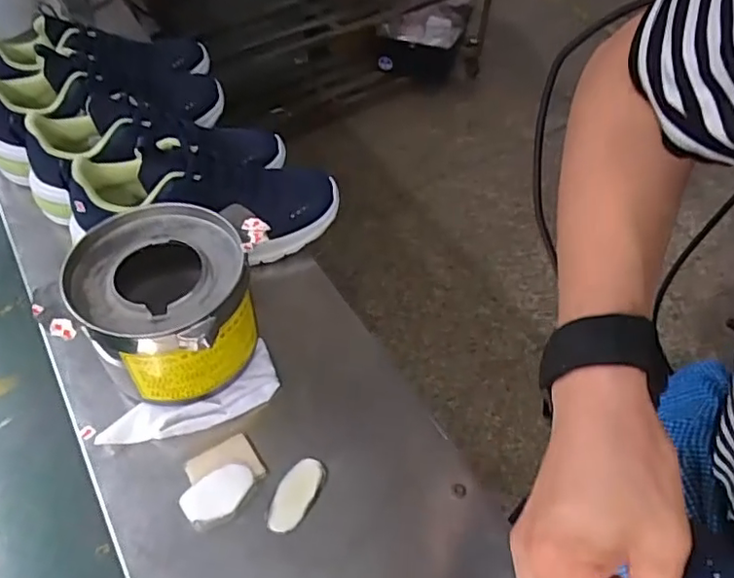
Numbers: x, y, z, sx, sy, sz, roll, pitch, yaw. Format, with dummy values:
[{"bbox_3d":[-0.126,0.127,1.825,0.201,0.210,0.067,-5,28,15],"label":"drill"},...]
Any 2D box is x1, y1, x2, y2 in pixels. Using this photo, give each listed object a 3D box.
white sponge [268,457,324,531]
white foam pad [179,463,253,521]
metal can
[{"bbox_3d":[-0.057,0.164,0.485,0.029,0.006,0.062,22,53,15],"label":"white sponge"},{"bbox_3d":[-0.117,0.162,0.479,0.057,0.011,0.035,-28,57,-23],"label":"white foam pad"},{"bbox_3d":[-0.170,0.017,0.528,0.135,0.116,0.143,-9,52,-10],"label":"metal can"}]

